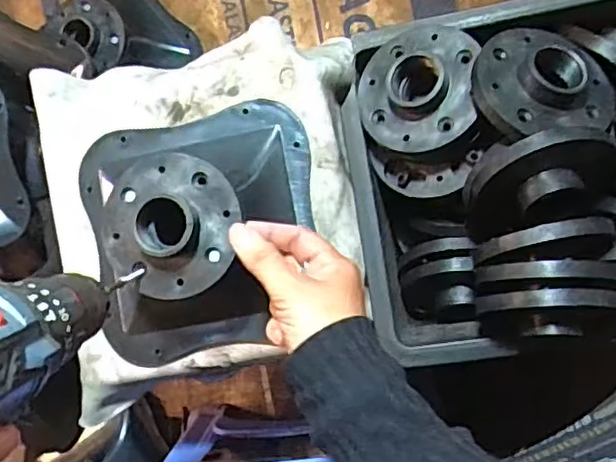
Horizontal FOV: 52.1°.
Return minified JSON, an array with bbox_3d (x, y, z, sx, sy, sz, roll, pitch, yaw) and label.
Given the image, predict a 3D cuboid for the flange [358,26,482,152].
[{"bbox_3d":[0.077,-0.104,0.457,0.086,0.027,0.094,2,79,25],"label":"flange"}]

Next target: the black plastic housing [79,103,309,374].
[{"bbox_3d":[-0.084,0.000,0.453,0.180,0.092,0.179,0,89,9],"label":"black plastic housing"}]

